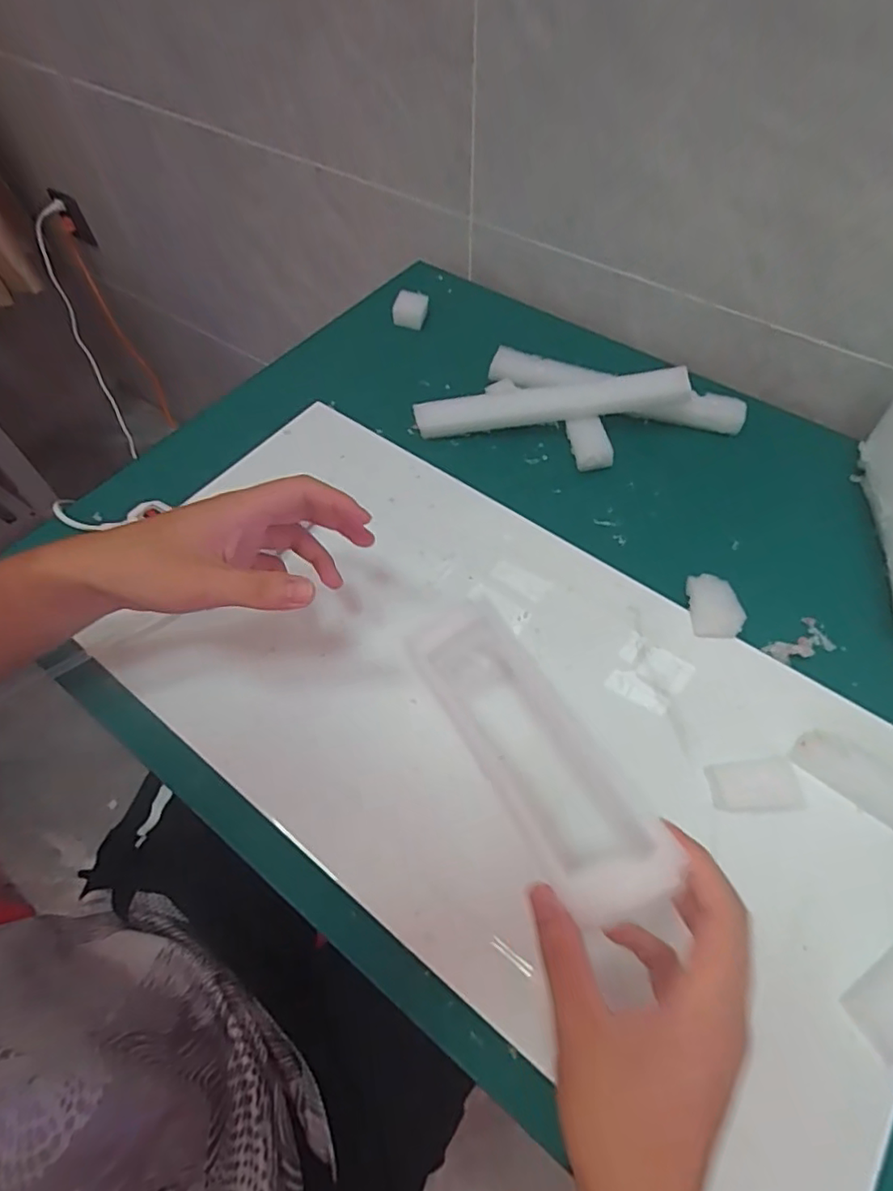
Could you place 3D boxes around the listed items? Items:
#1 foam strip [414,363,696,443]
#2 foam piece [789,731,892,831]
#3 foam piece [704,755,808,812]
[{"bbox_3d":[0.093,-0.174,0.540,0.240,0.031,0.027,-5,57,10],"label":"foam strip"},{"bbox_3d":[0.260,0.114,0.362,0.083,0.023,0.023,33,64,19],"label":"foam piece"},{"bbox_3d":[0.195,0.120,0.369,0.055,0.006,0.031,-6,58,-3],"label":"foam piece"}]

